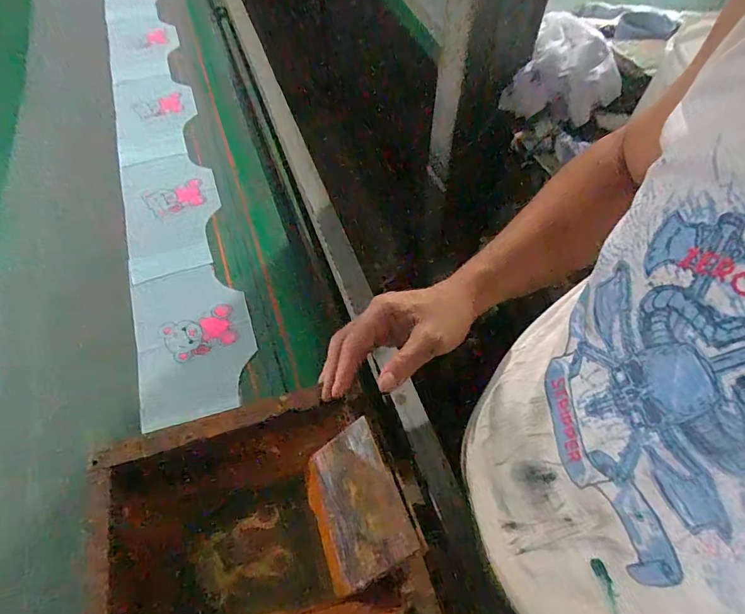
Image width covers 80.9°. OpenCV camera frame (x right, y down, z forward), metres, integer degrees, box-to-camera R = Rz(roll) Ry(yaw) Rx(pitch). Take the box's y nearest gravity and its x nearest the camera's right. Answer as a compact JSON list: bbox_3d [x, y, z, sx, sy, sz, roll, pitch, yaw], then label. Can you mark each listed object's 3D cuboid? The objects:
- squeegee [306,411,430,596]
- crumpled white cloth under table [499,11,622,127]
[{"bbox_3d":[-0.017,0.172,0.381,0.101,0.006,0.117,-44,53,24],"label":"squeegee"},{"bbox_3d":[0.353,-0.419,0.774,0.169,0.047,0.198,28,95,7],"label":"crumpled white cloth under table"}]

